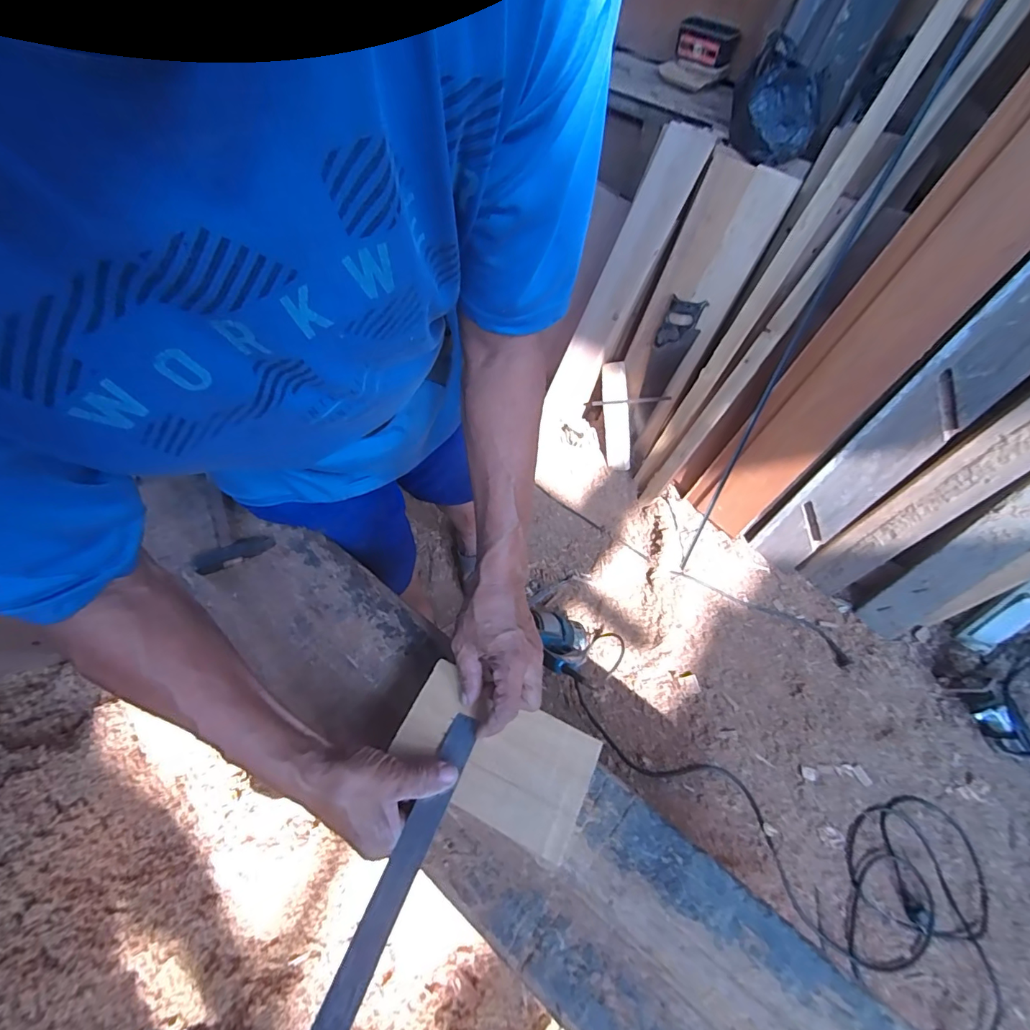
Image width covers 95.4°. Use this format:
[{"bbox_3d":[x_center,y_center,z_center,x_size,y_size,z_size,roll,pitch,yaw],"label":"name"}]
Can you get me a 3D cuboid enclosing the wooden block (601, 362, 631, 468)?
[{"bbox_3d":[0.319,-0.309,1.476,0.074,0.046,0.328,-9,103,-10],"label":"wooden block"}]

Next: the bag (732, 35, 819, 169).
[{"bbox_3d":[0.549,-0.857,0.986,0.176,0.155,0.157,20,59,8],"label":"bag"}]

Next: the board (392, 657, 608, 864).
[{"bbox_3d":[-0.022,0.222,0.438,0.178,0.015,0.104,24,60,10],"label":"board"}]

